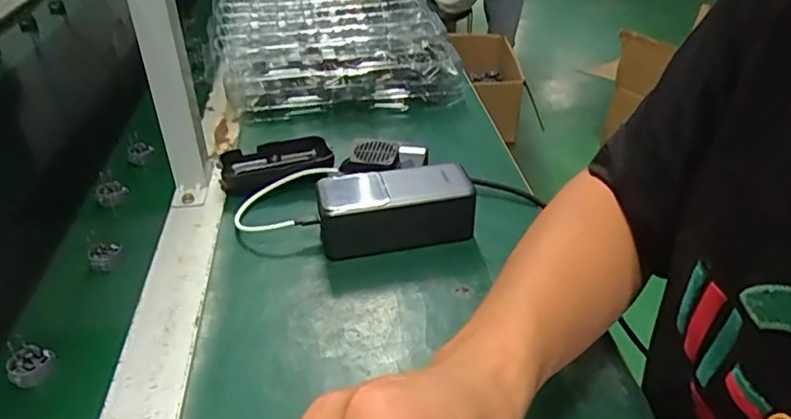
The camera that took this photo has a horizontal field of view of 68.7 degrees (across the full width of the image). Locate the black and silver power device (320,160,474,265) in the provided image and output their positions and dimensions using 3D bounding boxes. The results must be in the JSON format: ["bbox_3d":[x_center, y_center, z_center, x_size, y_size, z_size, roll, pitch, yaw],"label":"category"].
[{"bbox_3d":[-0.001,0.000,0.500,0.127,0.057,0.051,-8,37,-11],"label":"black and silver power device"}]

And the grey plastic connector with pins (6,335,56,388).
[{"bbox_3d":[-0.255,0.106,0.404,0.028,0.022,0.031,-29,45,-34],"label":"grey plastic connector with pins"}]

